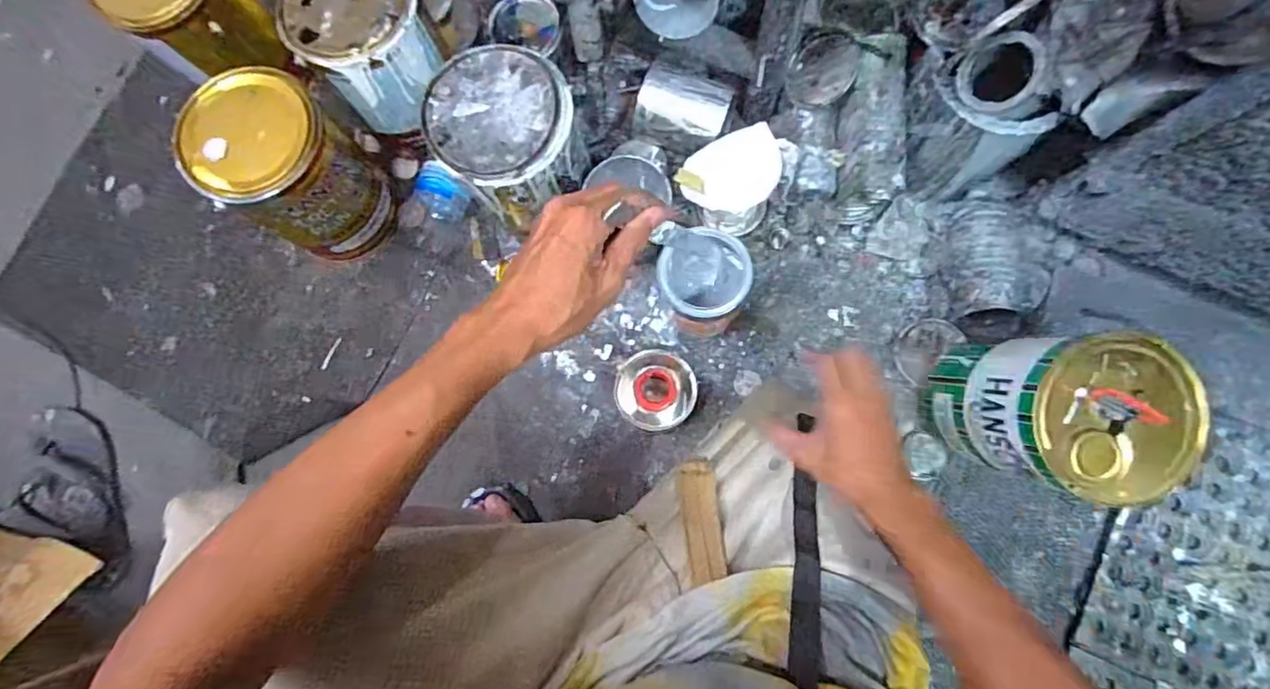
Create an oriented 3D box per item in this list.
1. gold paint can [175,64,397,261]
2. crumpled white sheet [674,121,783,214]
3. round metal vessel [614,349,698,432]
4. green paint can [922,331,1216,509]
[{"bbox_3d":[-0.422,-0.216,0.733,0.146,0.221,0.158,-1,82,4],"label":"gold paint can"},{"bbox_3d":[0.119,-0.213,0.722,0.123,0.042,0.100,-20,81,1],"label":"crumpled white sheet"},{"bbox_3d":[0.026,0.059,0.730,0.099,0.061,0.097,-1,82,4],"label":"round metal vessel"},{"bbox_3d":[0.453,0.075,0.636,0.180,0.202,0.160,7,82,5],"label":"green paint can"}]

